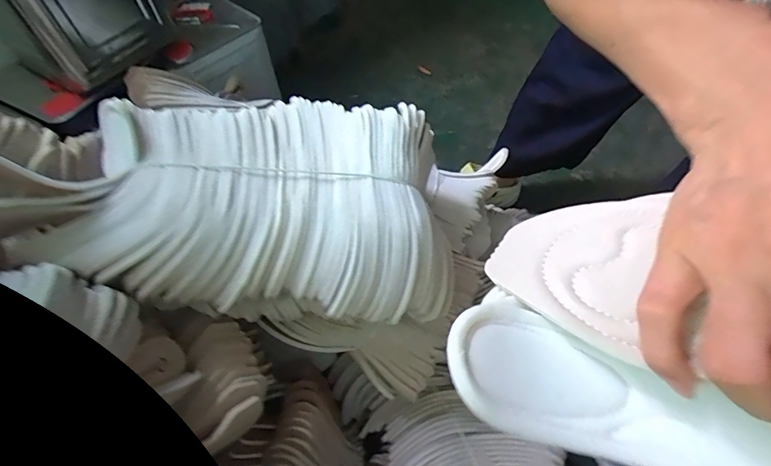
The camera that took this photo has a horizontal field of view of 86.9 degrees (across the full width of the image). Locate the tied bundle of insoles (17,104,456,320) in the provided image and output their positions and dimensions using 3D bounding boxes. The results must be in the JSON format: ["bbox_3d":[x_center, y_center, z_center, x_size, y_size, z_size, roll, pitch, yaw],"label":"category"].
[{"bbox_3d":[-0.120,-0.027,0.462,0.377,0.136,0.238,-3,55,2],"label":"tied bundle of insoles"}]

